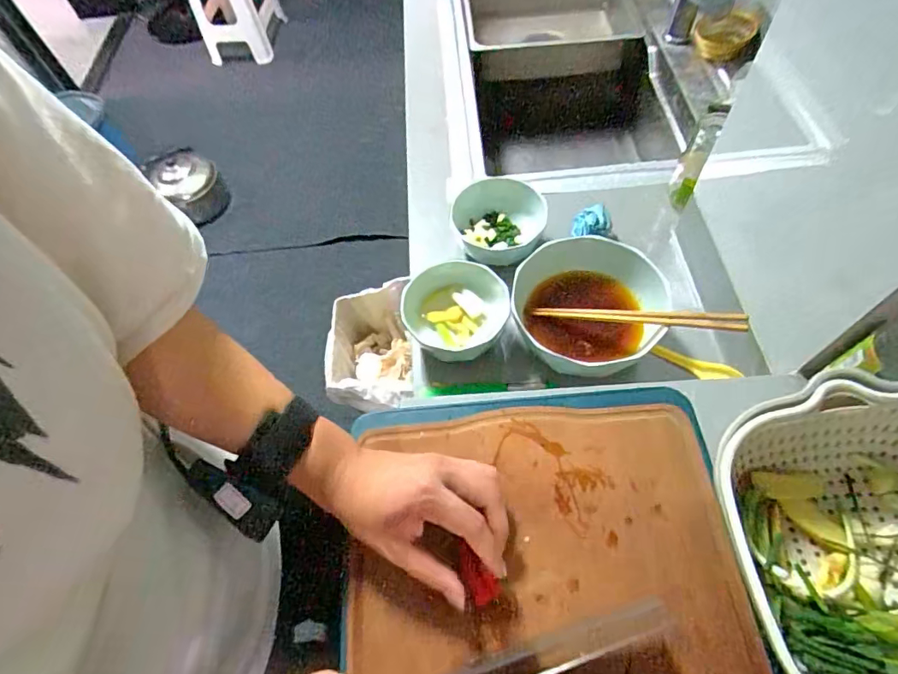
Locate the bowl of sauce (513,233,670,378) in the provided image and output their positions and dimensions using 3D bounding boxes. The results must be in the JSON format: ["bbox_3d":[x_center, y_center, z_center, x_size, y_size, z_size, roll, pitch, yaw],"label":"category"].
[{"bbox_3d":[0.164,-0.038,0.595,0.165,0.078,0.166,-2,60,3],"label":"bowl of sauce"}]

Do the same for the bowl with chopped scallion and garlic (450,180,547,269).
[{"bbox_3d":[0.063,-0.149,0.676,0.119,0.064,0.117,-2,60,3],"label":"bowl with chopped scallion and garlic"}]

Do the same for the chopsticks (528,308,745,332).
[{"bbox_3d":[0.201,-0.023,0.555,0.222,0.011,0.016,5,59,29],"label":"chopsticks"}]

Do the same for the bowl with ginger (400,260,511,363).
[{"bbox_3d":[0.007,-0.034,0.604,0.120,0.064,0.111,-2,60,3],"label":"bowl with ginger"}]

